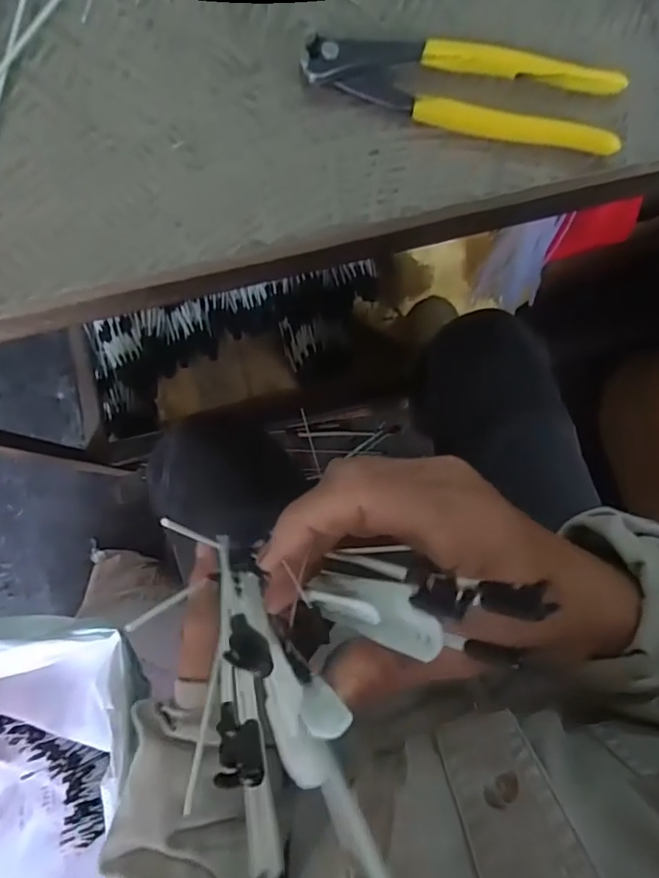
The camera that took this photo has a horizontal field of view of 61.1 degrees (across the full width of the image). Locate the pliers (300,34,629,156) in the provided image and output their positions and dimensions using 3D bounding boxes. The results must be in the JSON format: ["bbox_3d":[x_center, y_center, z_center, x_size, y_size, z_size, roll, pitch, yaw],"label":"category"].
[{"bbox_3d":[0.068,-0.182,0.288,0.162,0.014,0.043,10,83,1],"label":"pliers"}]

